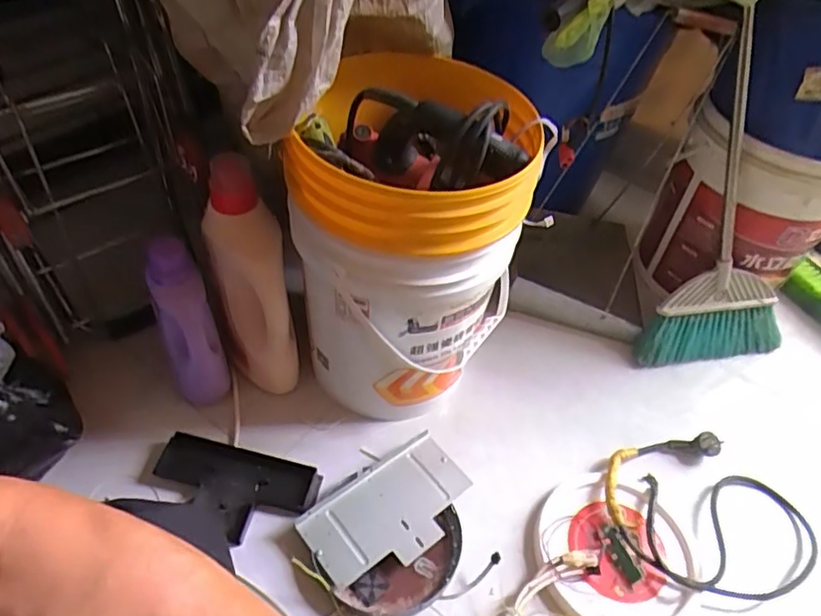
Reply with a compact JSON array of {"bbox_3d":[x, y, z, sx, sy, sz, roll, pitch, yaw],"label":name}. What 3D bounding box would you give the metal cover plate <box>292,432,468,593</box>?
[{"bbox_3d":[-0.026,0.286,0.845,0.233,0.031,0.135,-28,56,-29],"label":"metal cover plate"}]

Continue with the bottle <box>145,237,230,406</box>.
[{"bbox_3d":[-0.328,0.031,0.886,0.079,0.273,0.058,-18,31,-22],"label":"bottle"}]

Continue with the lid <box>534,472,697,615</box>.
[{"bbox_3d":[0.283,0.336,0.838,0.213,0.020,0.223,3,47,-4],"label":"lid"}]

